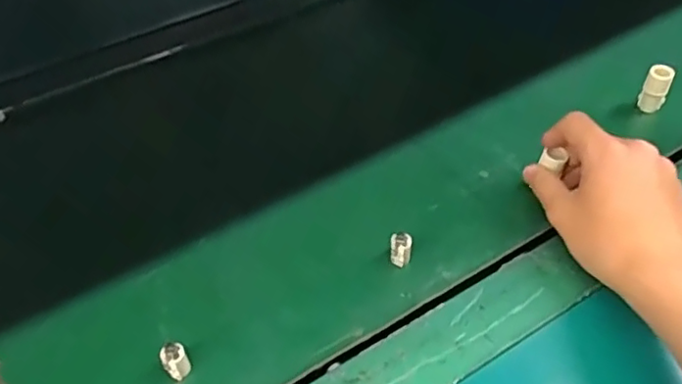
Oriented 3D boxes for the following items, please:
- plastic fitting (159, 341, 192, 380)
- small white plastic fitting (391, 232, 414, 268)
[{"bbox_3d":[-0.102,0.106,0.378,0.015,0.028,0.012,-23,49,-18],"label":"plastic fitting"},{"bbox_3d":[0.043,0.042,0.432,0.014,0.026,0.011,2,46,6],"label":"small white plastic fitting"}]

